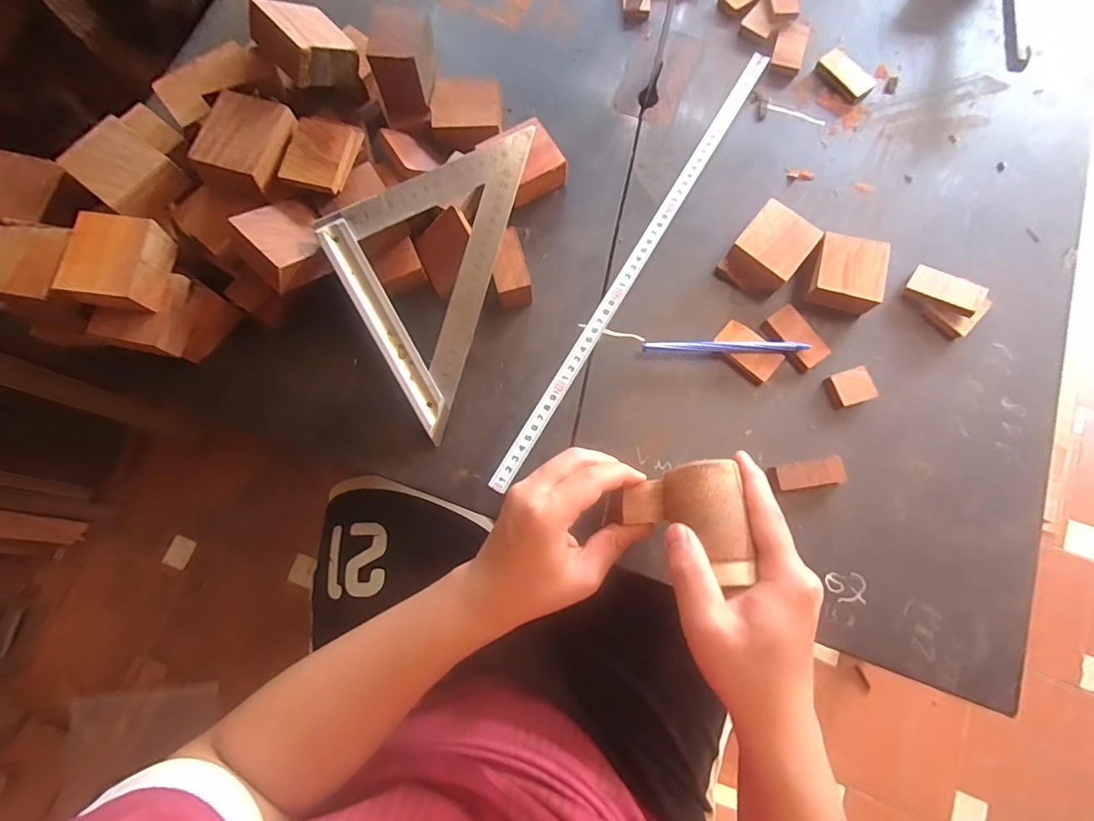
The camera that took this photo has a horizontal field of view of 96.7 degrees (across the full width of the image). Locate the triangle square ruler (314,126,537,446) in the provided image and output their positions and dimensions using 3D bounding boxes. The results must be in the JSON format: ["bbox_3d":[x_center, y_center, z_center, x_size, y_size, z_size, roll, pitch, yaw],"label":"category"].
[{"bbox_3d":[-0.108,-0.116,0.381,0.127,0.012,0.245,17,89,-16],"label":"triangle square ruler"}]

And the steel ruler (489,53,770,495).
[{"bbox_3d":[0.085,-0.141,0.439,0.017,0.004,0.485,31,79,3],"label":"steel ruler"}]

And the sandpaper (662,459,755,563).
[{"bbox_3d":[0.098,0.062,0.300,0.042,0.023,0.059,-5,76,0],"label":"sandpaper"}]

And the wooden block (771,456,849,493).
[{"bbox_3d":[0.210,0.051,0.389,0.058,0.015,0.022,-6,76,-1],"label":"wooden block"}]

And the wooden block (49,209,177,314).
[{"bbox_3d":[-0.314,-0.108,0.355,0.058,0.027,0.062,11,78,3],"label":"wooden block"}]

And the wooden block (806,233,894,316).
[{"bbox_3d":[0.254,-0.114,0.417,0.056,0.031,0.062,20,78,5],"label":"wooden block"}]

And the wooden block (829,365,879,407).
[{"bbox_3d":[0.253,-0.019,0.404,0.032,0.010,0.028,-18,77,-4],"label":"wooden block"}]

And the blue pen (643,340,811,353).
[{"bbox_3d":[0.149,-0.053,0.410,0.135,0.013,0.010,0,76,1],"label":"blue pen"}]

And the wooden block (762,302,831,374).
[{"bbox_3d":[0.212,-0.061,0.415,0.032,0.011,0.055,-35,78,-7],"label":"wooden block"}]

